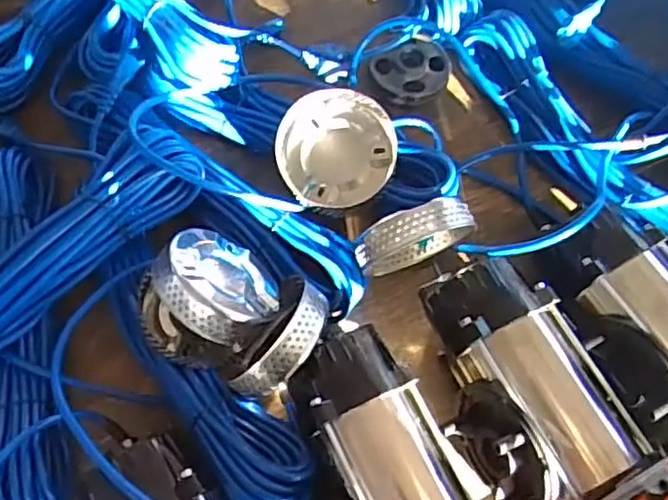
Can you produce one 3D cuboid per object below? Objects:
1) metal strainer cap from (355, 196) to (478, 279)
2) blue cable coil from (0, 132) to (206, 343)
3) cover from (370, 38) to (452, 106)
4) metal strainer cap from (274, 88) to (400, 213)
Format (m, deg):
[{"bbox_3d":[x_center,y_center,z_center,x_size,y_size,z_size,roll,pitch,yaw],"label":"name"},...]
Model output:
[{"bbox_3d":[0.074,-0.007,0.577,0.108,0.112,0.030,-21,67,-11],"label":"metal strainer cap"},{"bbox_3d":[-0.251,0.024,0.547,0.060,0.055,0.341,41,70,16],"label":"blue cable coil"},{"bbox_3d":[0.088,-0.193,0.712,0.085,0.017,0.069,-21,67,-12],"label":"cover"},{"bbox_3d":[0.004,-0.092,0.610,0.109,0.030,0.109,0,86,6],"label":"metal strainer cap"}]

